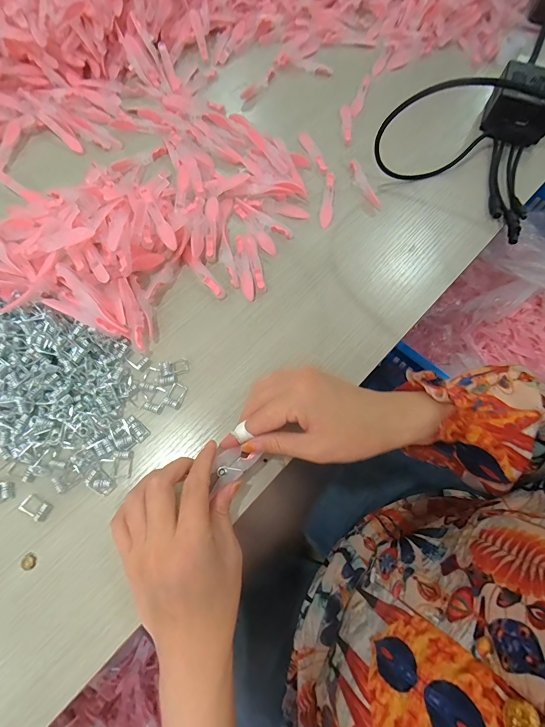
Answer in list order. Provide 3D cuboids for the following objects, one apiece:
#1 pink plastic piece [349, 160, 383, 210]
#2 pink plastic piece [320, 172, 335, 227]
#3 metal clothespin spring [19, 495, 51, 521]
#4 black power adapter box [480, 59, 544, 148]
[{"bbox_3d":[0.108,-0.215,0.411,0.014,0.011,0.076,-19,71,-8],"label":"pink plastic piece"},{"bbox_3d":[0.065,-0.193,0.407,0.014,0.007,0.078,7,69,2],"label":"pink plastic piece"},{"bbox_3d":[-0.196,0.117,0.283,0.024,0.006,0.014,16,69,19],"label":"metal clothespin spring"},{"bbox_3d":[0.317,-0.326,0.439,0.080,0.049,0.088,28,71,9],"label":"black power adapter box"}]

